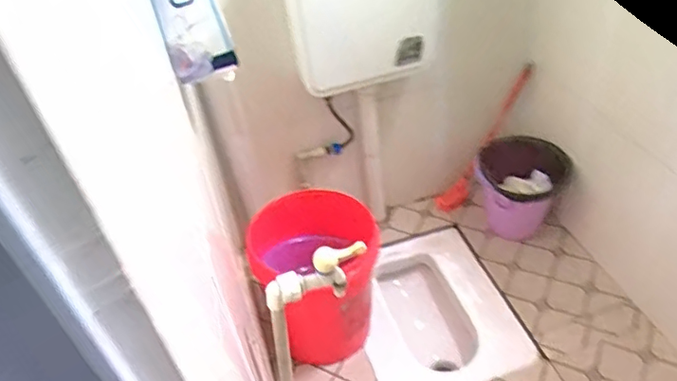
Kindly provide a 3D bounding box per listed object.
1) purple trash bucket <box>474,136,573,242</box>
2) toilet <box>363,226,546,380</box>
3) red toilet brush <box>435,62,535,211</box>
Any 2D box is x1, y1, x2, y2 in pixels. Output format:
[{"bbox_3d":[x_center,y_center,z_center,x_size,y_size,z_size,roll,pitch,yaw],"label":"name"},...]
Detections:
[{"bbox_3d":[0.525,0.007,1.601,0.250,0.282,0.259,-4,44,4],"label":"purple trash bucket"},{"bbox_3d":[0.257,0.360,1.548,0.408,0.151,0.496,-16,45,-8],"label":"toilet"},{"bbox_3d":[0.458,-0.153,1.677,0.066,0.080,0.504,37,102,36],"label":"red toilet brush"}]

